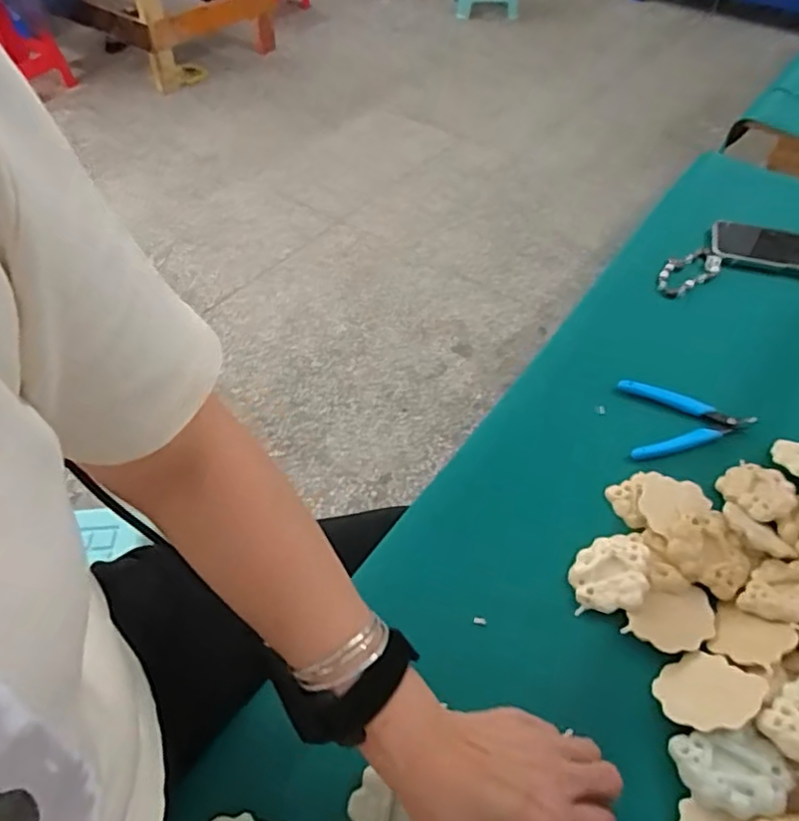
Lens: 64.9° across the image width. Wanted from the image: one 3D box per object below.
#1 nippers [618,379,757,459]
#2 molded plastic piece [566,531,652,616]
[{"bbox_3d":[0.273,0.009,0.595,0.116,0.007,0.089,3,50,3],"label":"nippers"},{"bbox_3d":[0.164,0.126,0.492,0.056,0.018,0.061,5,50,4],"label":"molded plastic piece"}]

